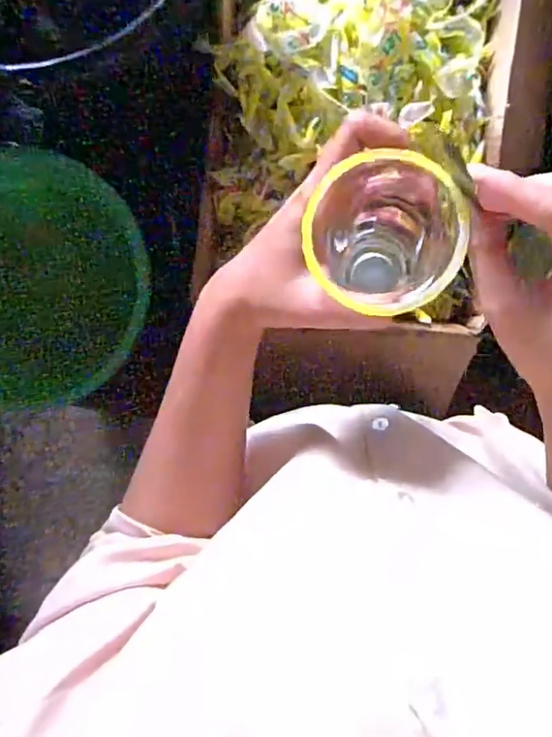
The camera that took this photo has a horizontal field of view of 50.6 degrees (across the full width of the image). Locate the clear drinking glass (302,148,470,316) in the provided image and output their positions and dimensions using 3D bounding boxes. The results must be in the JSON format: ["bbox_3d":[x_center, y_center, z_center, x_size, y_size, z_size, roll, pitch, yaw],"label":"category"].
[{"bbox_3d":[0.052,-0.064,0.319,0.069,0.122,0.068,0,94,3],"label":"clear drinking glass"}]

